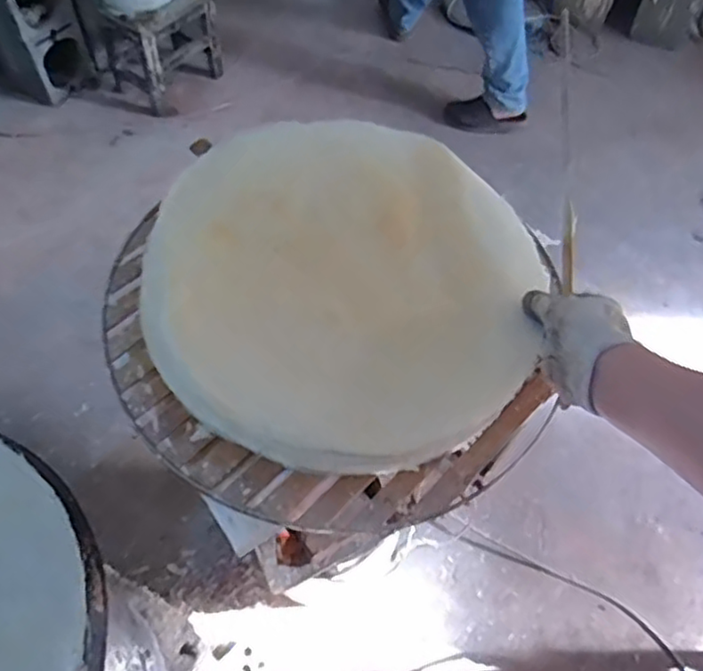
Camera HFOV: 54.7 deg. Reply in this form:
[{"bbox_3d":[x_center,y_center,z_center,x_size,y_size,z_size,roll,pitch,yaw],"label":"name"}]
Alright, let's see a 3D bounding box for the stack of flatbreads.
[{"bbox_3d":[-0.007,-0.060,0.666,0.368,0.048,0.367,2,56,-3],"label":"stack of flatbreads"}]

